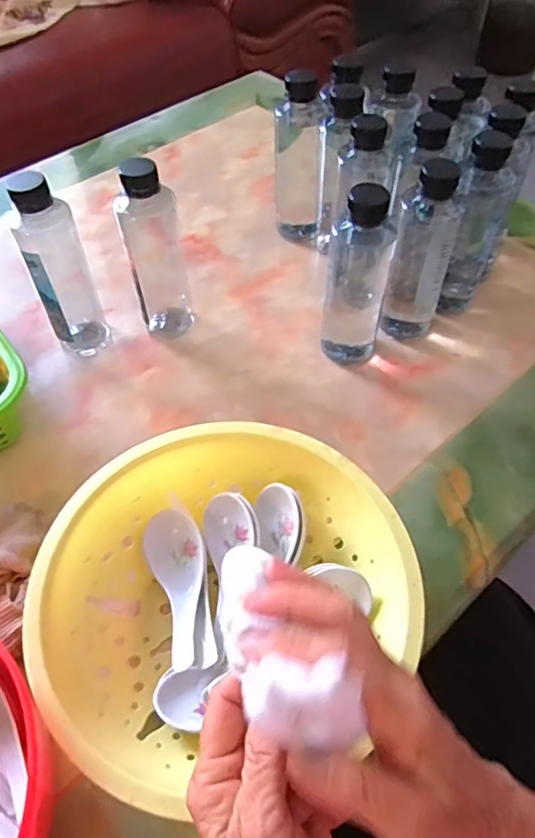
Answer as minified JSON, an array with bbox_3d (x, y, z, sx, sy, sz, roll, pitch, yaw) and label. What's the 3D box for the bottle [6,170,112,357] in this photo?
[{"bbox_3d":[-0.190,-0.134,0.519,0.052,0.184,0.042,-21,57,-13],"label":"bottle"}]

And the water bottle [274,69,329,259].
[{"bbox_3d":[0.035,-0.276,0.615,0.056,0.171,0.045,4,55,4],"label":"water bottle"}]

